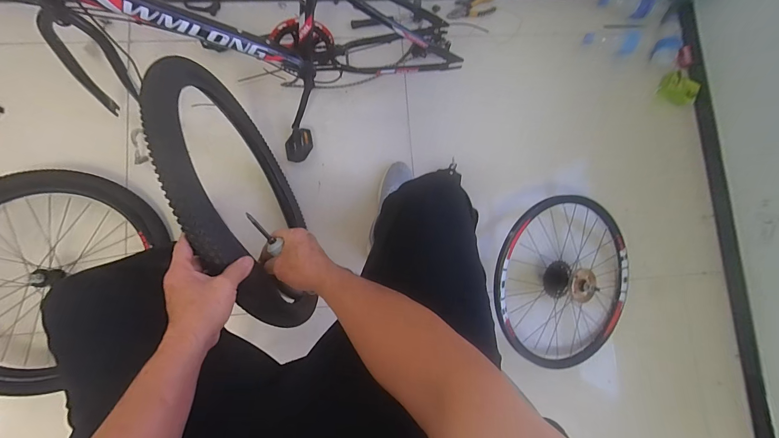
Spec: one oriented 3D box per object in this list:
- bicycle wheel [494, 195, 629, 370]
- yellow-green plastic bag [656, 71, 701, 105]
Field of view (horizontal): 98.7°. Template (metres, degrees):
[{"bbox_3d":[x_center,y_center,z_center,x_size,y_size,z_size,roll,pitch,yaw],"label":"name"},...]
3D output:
[{"bbox_3d":[0.448,0.168,0.889,0.421,0.130,0.421,-1,94,-16],"label":"bicycle wheel"},{"bbox_3d":[0.867,-0.393,1.012,0.031,0.081,0.166,17,43,-11],"label":"yellow-green plastic bag"}]

